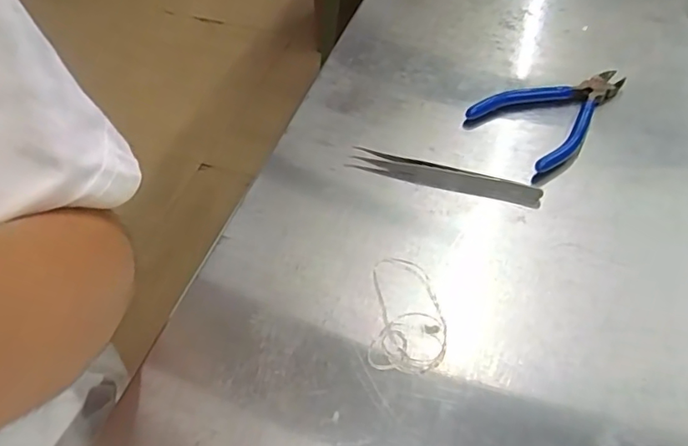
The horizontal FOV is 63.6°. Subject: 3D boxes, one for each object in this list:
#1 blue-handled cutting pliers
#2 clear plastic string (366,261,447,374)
[{"bbox_3d":[0.155,-0.091,0.419,0.123,0.014,0.077,-39,59,-24],"label":"blue-handled cutting pliers"},{"bbox_3d":[0.037,0.052,0.320,0.043,0.009,0.071,3,52,6],"label":"clear plastic string"}]

